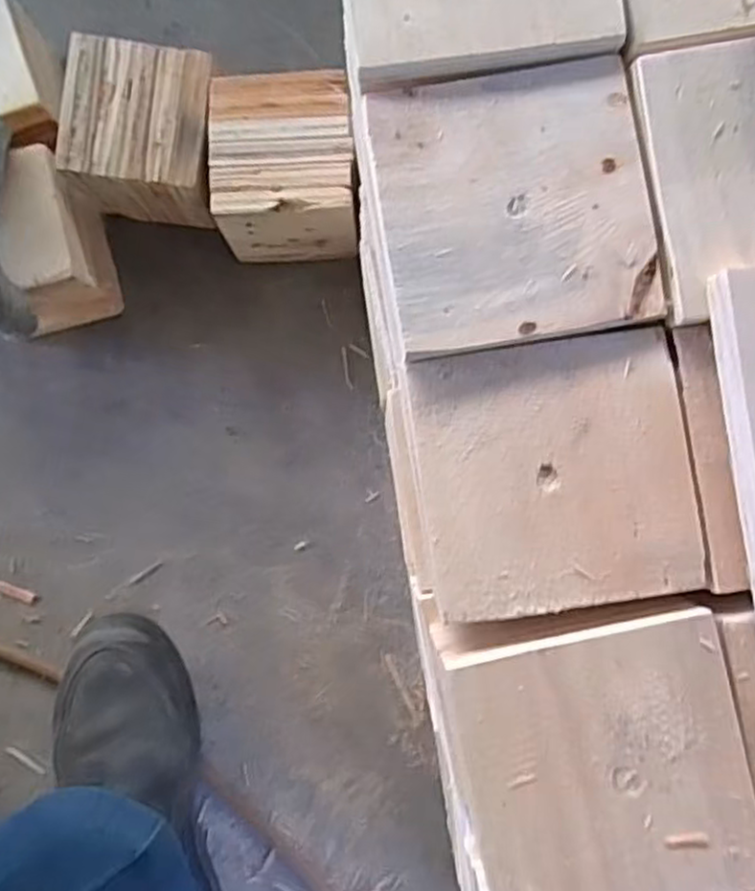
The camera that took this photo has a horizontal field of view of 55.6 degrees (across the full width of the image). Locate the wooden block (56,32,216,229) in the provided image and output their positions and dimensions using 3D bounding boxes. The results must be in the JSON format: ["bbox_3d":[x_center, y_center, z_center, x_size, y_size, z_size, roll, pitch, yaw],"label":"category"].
[{"bbox_3d":[-0.157,-0.213,0.514,0.107,0.088,0.107,10,89,2],"label":"wooden block"}]

